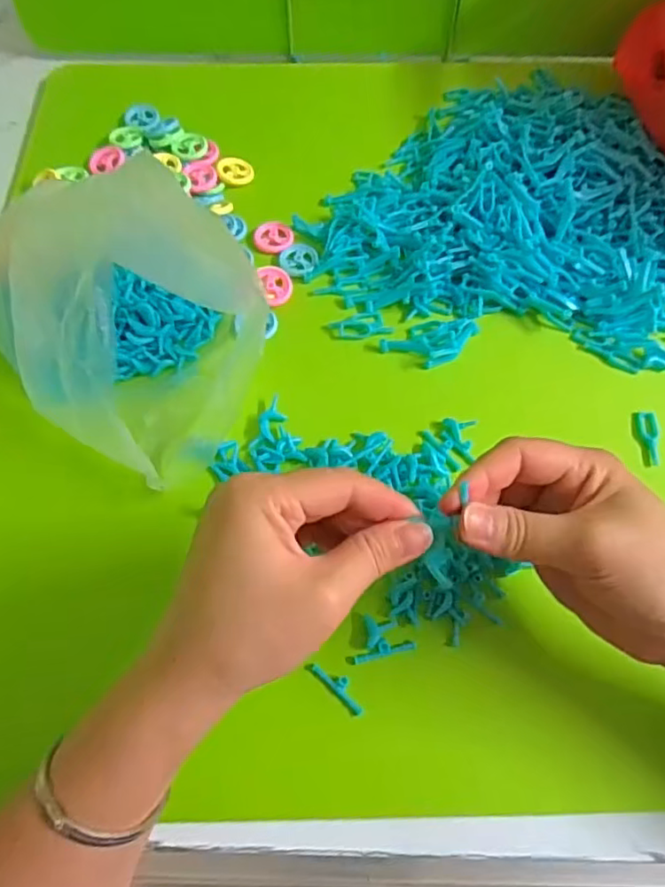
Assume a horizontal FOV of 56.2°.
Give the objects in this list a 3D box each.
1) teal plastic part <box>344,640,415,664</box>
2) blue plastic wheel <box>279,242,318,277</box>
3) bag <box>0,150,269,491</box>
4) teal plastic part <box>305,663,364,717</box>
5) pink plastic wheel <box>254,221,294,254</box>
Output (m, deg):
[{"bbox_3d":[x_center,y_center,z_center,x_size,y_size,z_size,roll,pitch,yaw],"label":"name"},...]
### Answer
[{"bbox_3d":[0.026,0.109,0.331,0.037,0.004,0.008,-12,61,-7],"label":"teal plastic part"},{"bbox_3d":[-0.024,-0.134,0.449,0.027,0.004,0.030,-12,61,-7],"label":"blue plastic wheel"},{"bbox_3d":[-0.121,-0.063,0.356,0.118,0.118,0.114,28,65,12],"label":"bag"},{"bbox_3d":[0.003,0.125,0.323,0.036,0.004,0.010,39,67,19],"label":"teal plastic part"},{"bbox_3d":[-0.043,-0.153,0.461,0.029,0.004,0.029,0,60,0],"label":"pink plastic wheel"}]

